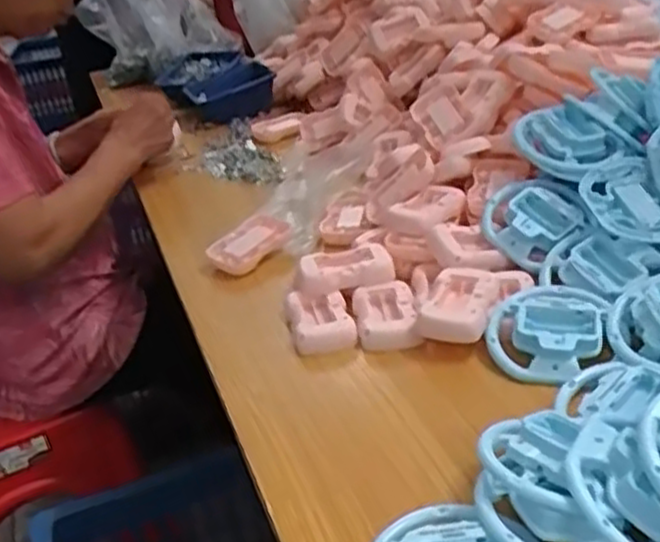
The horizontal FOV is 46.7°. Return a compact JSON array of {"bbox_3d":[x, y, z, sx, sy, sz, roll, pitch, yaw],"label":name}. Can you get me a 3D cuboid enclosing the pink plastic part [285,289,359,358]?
[{"bbox_3d":[-0.008,0.043,0.656,0.053,0.024,0.075,-11,29,-6],"label":"pink plastic part"}]

